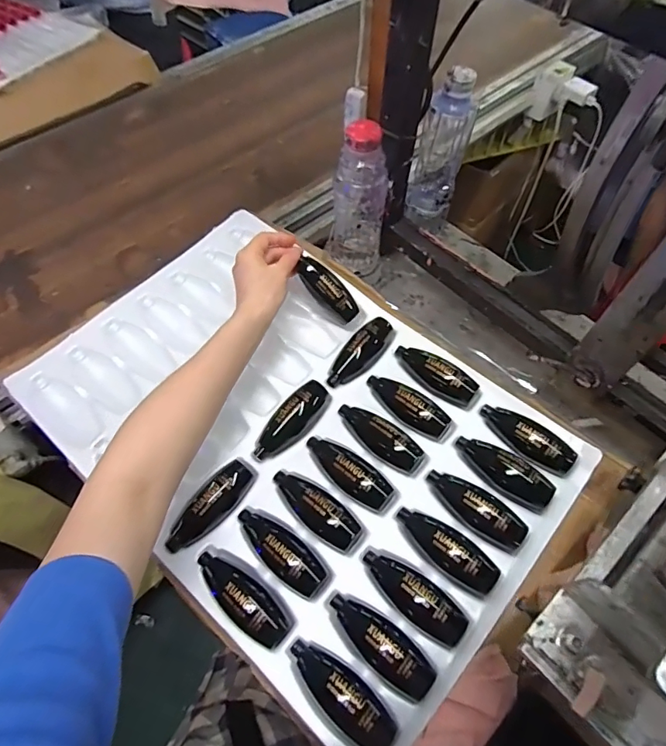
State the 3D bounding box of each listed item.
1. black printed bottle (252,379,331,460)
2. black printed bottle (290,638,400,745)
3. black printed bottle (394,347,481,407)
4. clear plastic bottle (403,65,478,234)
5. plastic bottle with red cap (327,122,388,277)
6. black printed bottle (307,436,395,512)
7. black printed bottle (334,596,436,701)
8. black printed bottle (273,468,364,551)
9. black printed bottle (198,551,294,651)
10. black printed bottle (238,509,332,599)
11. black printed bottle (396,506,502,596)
[{"bbox_3d":[-0.044,0.050,0.501,0.037,0.019,0.100,37,67,19],"label":"black printed bottle"},{"bbox_3d":[0.006,0.262,0.383,0.102,0.027,0.039,38,67,19],"label":"black printed bottle"},{"bbox_3d":[0.118,-0.004,0.531,0.099,0.028,0.042,37,67,19],"label":"black printed bottle"},{"bbox_3d":[0.127,-0.262,0.565,0.058,0.183,0.052,13,61,7],"label":"clear plastic bottle"},{"bbox_3d":[0.030,-0.206,0.577,0.067,0.189,0.062,4,60,3],"label":"plastic bottle with red cap"},{"bbox_3d":[0.015,0.094,0.472,0.100,0.021,0.037,35,66,18],"label":"black printed bottle"},{"bbox_3d":[0.041,0.227,0.398,0.101,0.034,0.038,37,67,19],"label":"black printed bottle"},{"bbox_3d":[-0.018,0.126,0.454,0.100,0.026,0.037,35,66,18],"label":"black printed bottle"},{"bbox_3d":[-0.084,0.200,0.422,0.103,0.025,0.036,34,66,18],"label":"black printed bottle"},{"bbox_3d":[-0.049,0.162,0.436,0.099,0.022,0.038,39,68,20],"label":"black printed bottle"},{"bbox_3d":[0.106,0.157,0.432,0.101,0.026,0.038,35,66,18],"label":"black printed bottle"}]

